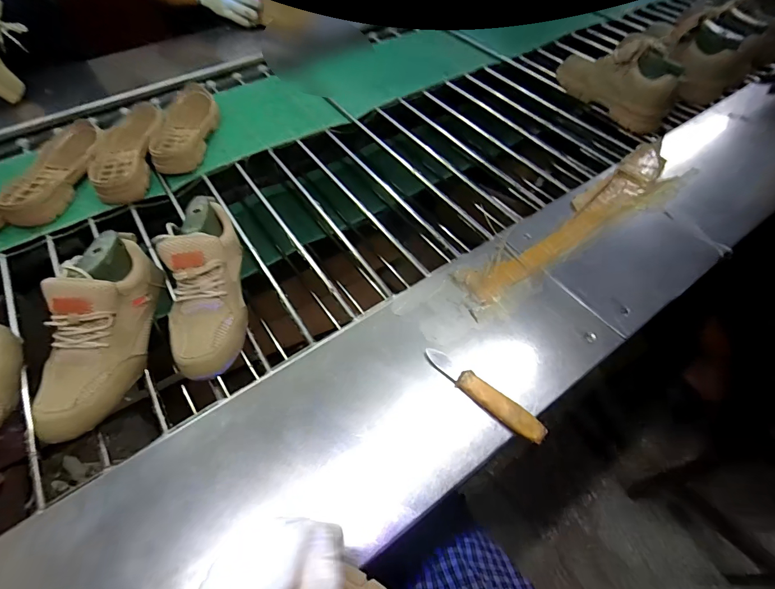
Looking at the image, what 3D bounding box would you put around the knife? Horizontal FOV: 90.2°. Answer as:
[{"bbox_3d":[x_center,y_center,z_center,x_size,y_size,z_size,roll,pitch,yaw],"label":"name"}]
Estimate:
[{"bbox_3d":[0.111,0.117,0.461,0.160,0.013,0.028,35,61,23],"label":"knife"}]

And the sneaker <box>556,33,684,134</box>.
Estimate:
[{"bbox_3d":[0.490,-0.470,0.827,0.082,0.129,0.269,-22,56,-15],"label":"sneaker"}]

